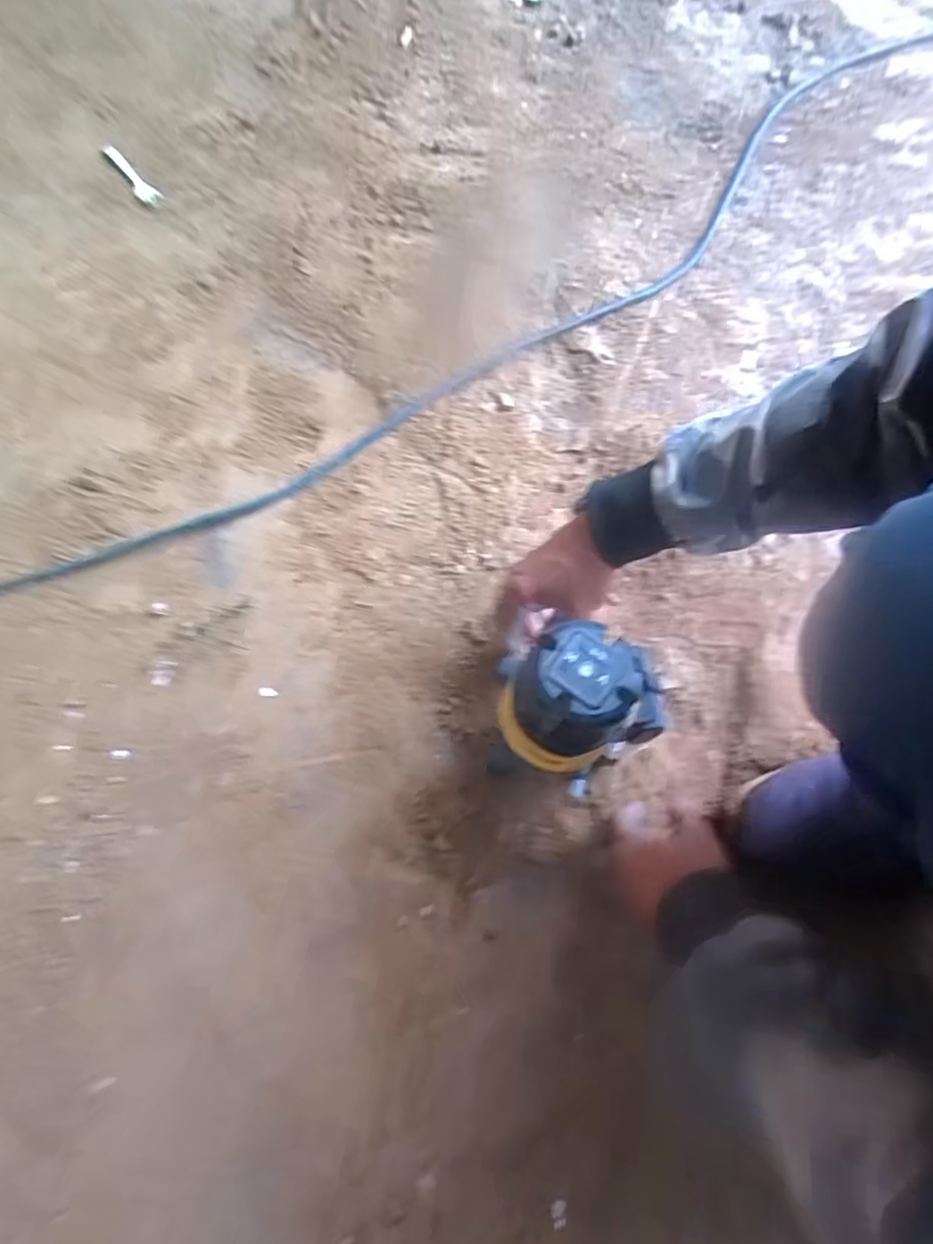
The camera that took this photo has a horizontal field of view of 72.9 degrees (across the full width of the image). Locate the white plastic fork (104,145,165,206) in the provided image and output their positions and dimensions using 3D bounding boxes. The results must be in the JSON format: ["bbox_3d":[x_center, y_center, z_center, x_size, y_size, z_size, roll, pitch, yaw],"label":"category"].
[{"bbox_3d":[-0.488,-0.648,0.913,0.026,0.007,0.154,-38,73,-14],"label":"white plastic fork"}]

